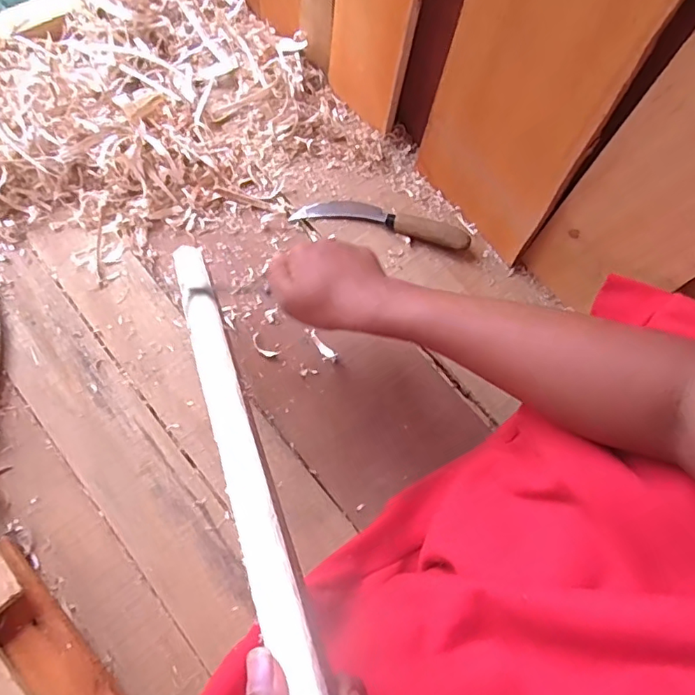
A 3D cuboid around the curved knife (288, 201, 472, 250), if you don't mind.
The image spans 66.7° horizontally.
[{"bbox_3d":[0.040,-0.152,0.626,0.207,0.026,0.044,12,70,2],"label":"curved knife"}]

